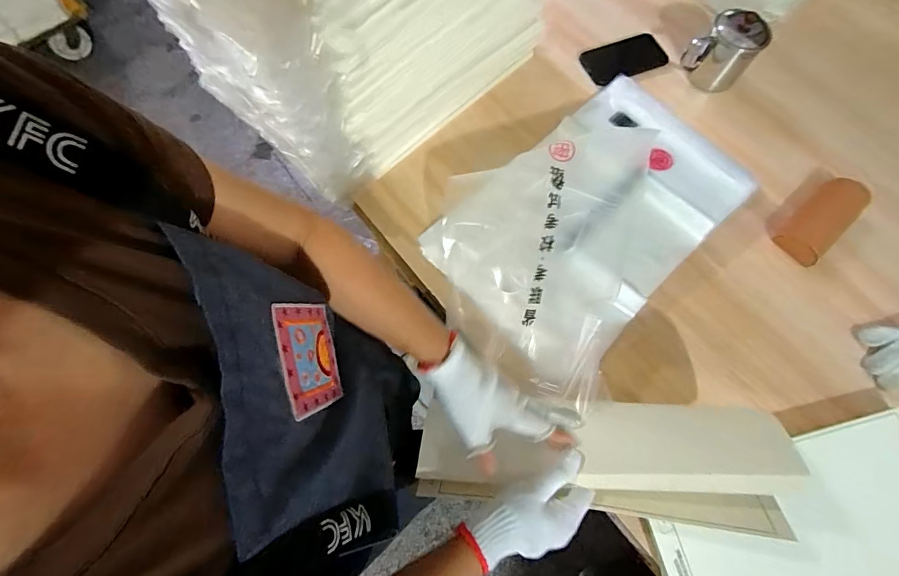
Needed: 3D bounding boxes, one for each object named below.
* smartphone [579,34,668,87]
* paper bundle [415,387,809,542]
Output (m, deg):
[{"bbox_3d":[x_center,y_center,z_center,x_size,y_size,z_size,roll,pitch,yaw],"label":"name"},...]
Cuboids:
[{"bbox_3d":[0.315,-0.417,0.758,0.153,0.014,0.082,-21,72,-8],"label":"smartphone"},{"bbox_3d":[0.148,0.183,0.445,0.363,0.072,0.117,-2,70,10],"label":"paper bundle"}]

